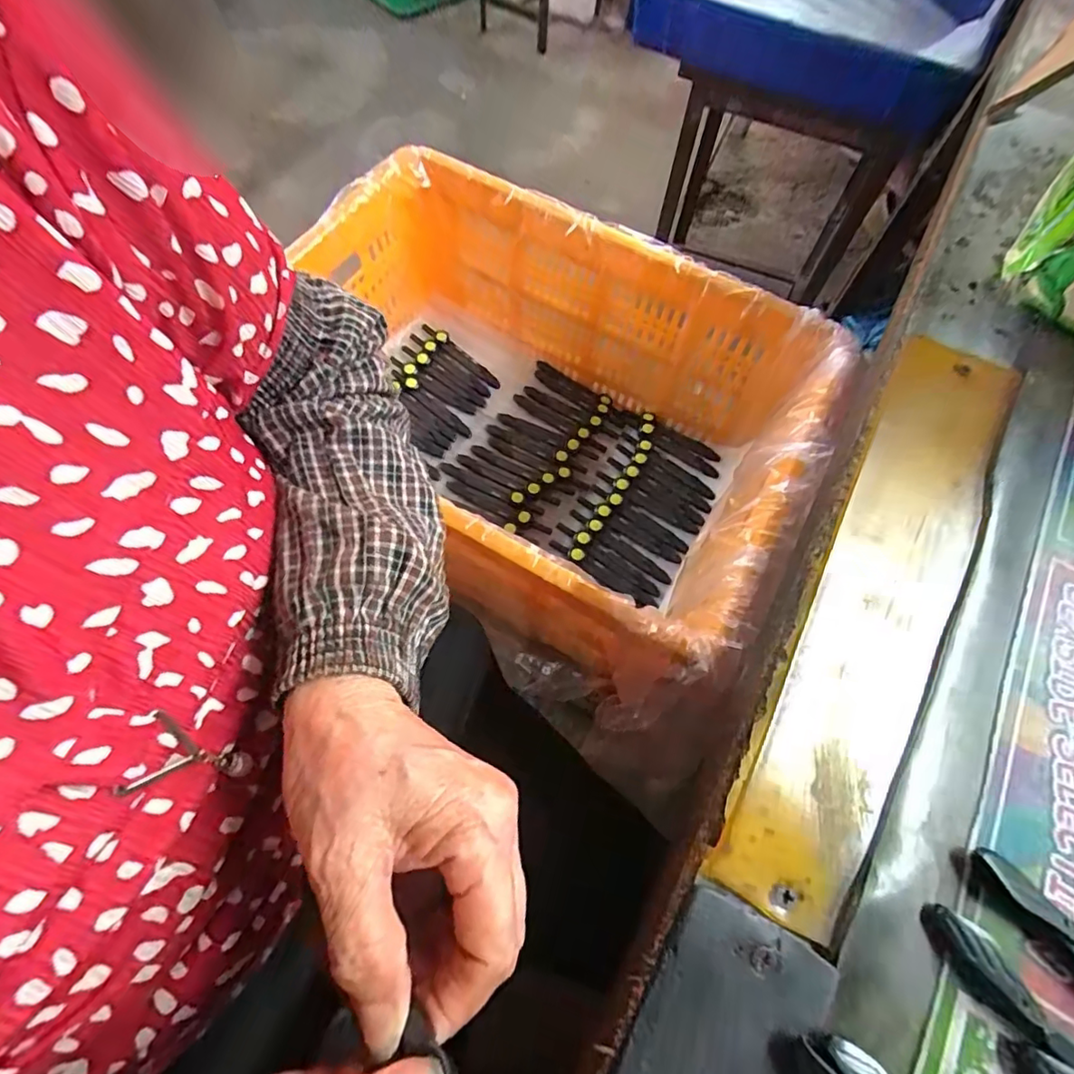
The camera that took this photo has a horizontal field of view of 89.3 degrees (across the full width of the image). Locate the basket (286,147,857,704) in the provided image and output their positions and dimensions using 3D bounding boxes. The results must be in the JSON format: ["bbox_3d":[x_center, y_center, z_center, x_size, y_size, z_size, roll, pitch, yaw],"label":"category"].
[{"bbox_3d":[-0.016,-0.122,0.549,0.489,0.205,0.346,30,68,10],"label":"basket"}]

